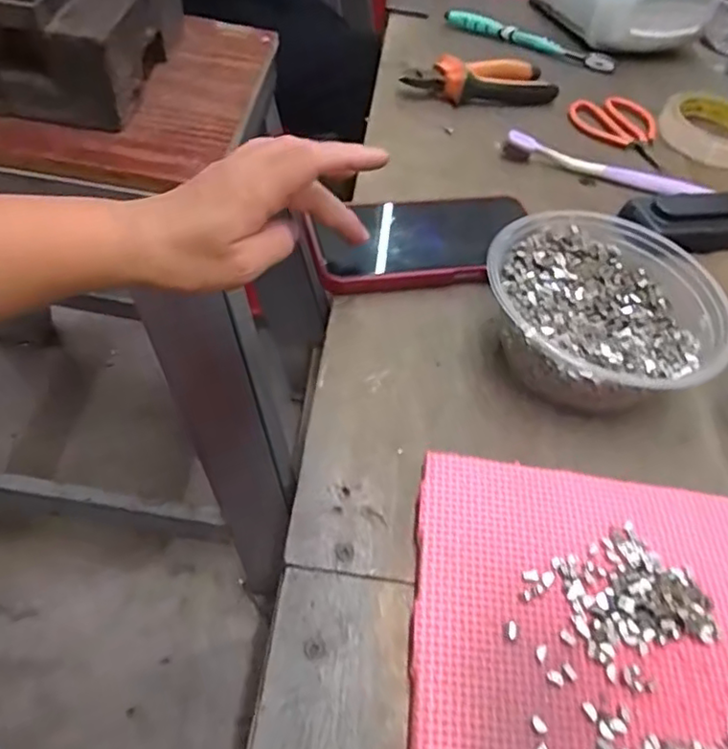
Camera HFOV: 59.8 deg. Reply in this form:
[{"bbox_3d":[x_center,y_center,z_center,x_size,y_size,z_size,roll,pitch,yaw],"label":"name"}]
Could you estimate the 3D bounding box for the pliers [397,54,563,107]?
[{"bbox_3d":[0.109,-0.280,0.599,0.145,0.023,0.046,-8,54,-14],"label":"pliers"}]

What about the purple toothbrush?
[{"bbox_3d":[0.205,-0.177,0.532,0.169,0.023,0.018,11,52,1],"label":"purple toothbrush"}]

